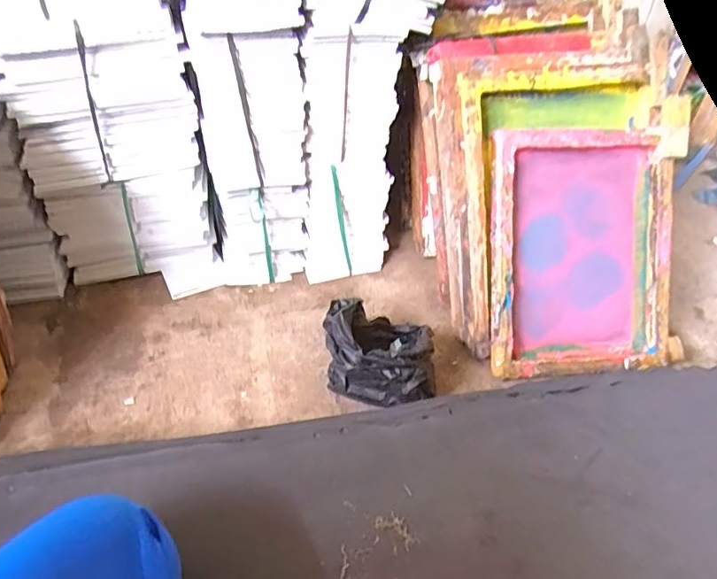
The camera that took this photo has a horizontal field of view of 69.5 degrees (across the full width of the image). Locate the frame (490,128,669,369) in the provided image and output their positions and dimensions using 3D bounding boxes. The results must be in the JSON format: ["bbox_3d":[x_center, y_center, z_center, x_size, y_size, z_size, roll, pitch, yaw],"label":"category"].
[{"bbox_3d":[0.366,-0.062,0.866,0.291,0.392,0.053,-3,9,-6],"label":"frame"}]

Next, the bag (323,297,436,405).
[{"bbox_3d":[0.034,0.099,0.824,0.167,0.130,0.146,2,40,2],"label":"bag"}]

